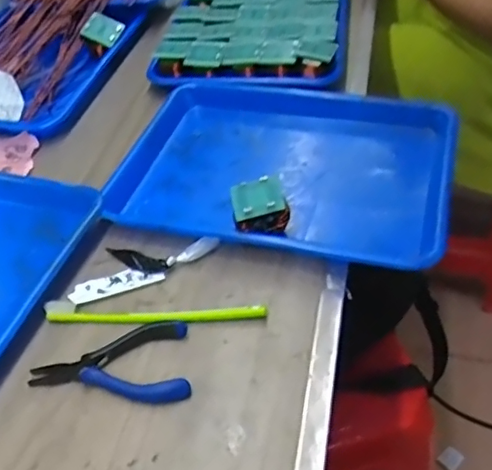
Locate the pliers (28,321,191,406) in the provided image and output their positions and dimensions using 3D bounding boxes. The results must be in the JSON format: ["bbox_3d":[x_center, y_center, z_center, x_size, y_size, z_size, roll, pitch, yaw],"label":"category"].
[{"bbox_3d":[-0.107,0.103,0.447,0.122,0.015,0.068,-8,45,-1],"label":"pliers"}]

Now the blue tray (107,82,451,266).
[{"bbox_3d":[0.045,-0.088,0.603,0.321,0.050,0.279,10,47,16],"label":"blue tray"}]

